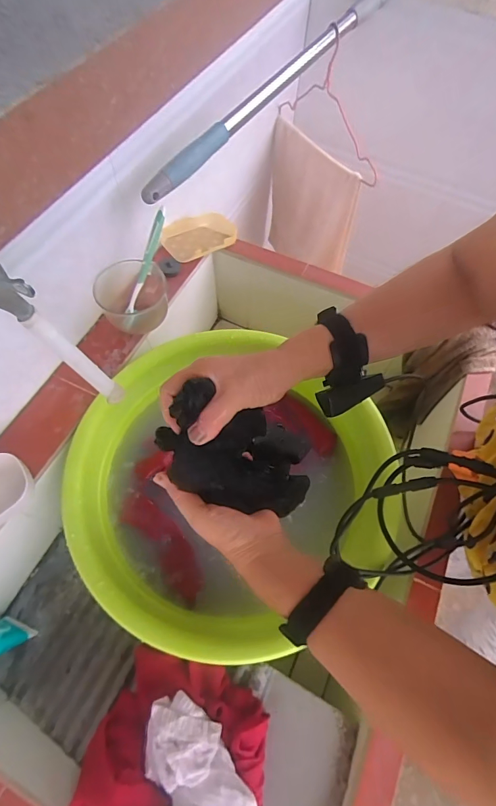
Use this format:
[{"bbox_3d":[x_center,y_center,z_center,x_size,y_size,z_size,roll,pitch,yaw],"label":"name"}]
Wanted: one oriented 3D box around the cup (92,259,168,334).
[{"bbox_3d":[-0.174,-0.158,0.588,0.105,0.070,0.099,1,64,-3],"label":"cup"}]

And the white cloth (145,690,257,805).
[{"bbox_3d":[-0.044,0.351,0.368,0.134,0.030,0.065,32,66,12],"label":"white cloth"}]

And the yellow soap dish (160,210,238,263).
[{"bbox_3d":[-0.085,-0.305,0.698,0.128,0.025,0.090,-35,70,-18],"label":"yellow soap dish"}]

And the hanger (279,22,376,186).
[{"bbox_3d":[0.169,-0.605,0.756,0.033,0.194,0.323,-27,68,-15],"label":"hanger"}]

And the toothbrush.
[{"bbox_3d":[-0.152,-0.211,0.574,0.011,0.025,0.155,24,102,8],"label":"toothbrush"}]

